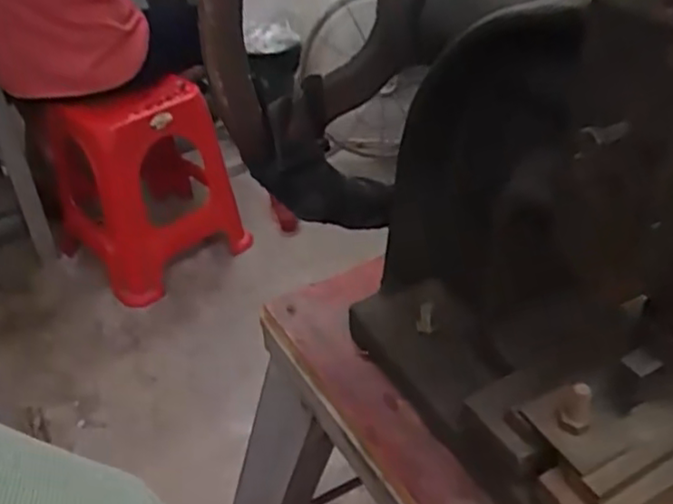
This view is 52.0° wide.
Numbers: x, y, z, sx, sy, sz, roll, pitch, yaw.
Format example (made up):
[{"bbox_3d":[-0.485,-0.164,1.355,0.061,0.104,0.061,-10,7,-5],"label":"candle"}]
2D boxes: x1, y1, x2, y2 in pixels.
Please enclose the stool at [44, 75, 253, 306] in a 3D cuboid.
[{"bbox_3d":[-0.481,-0.192,1.744,0.394,0.481,0.383,-32,47,-33],"label":"stool"}]

